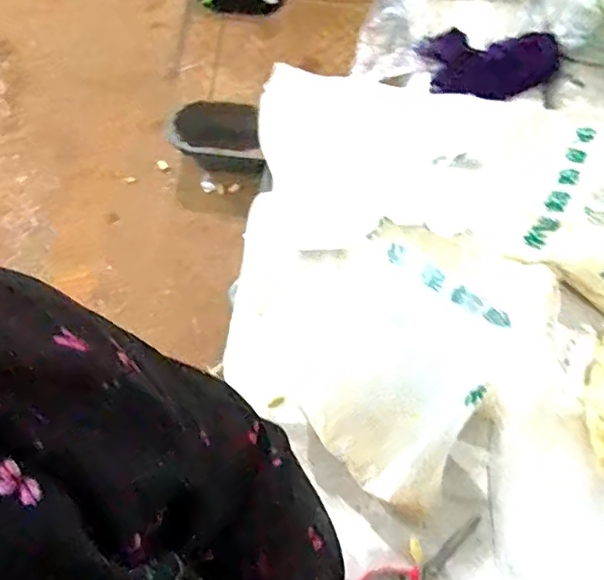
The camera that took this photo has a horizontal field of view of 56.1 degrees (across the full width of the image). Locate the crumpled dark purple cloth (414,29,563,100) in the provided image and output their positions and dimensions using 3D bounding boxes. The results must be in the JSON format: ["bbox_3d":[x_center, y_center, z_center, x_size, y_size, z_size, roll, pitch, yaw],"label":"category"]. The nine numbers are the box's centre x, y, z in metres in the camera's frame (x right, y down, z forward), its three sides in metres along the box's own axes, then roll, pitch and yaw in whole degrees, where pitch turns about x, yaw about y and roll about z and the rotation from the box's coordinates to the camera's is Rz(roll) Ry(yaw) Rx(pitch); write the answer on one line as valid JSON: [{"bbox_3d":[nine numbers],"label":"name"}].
[{"bbox_3d":[0.384,-0.469,1.170,0.278,0.049,0.169,6,71,2],"label":"crumpled dark purple cloth"}]

